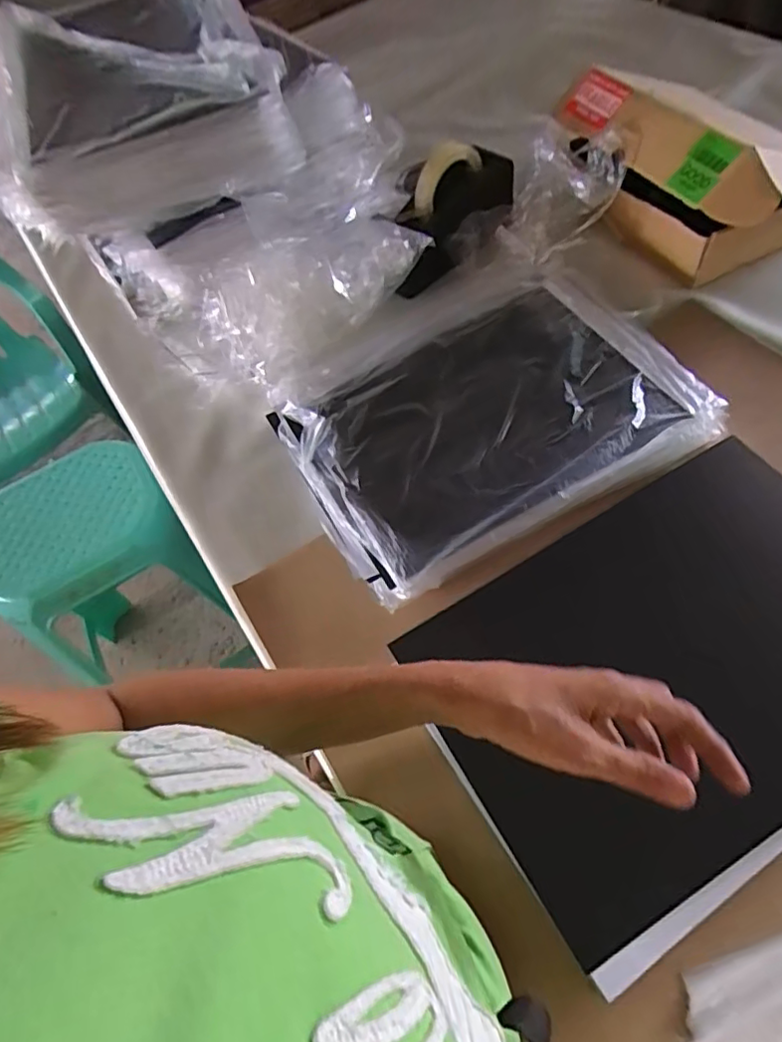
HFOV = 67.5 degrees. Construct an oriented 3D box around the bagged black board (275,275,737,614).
[{"bbox_3d":[0.098,-0.107,0.595,0.380,0.031,0.265,-27,58,-7],"label":"bagged black board"}]

